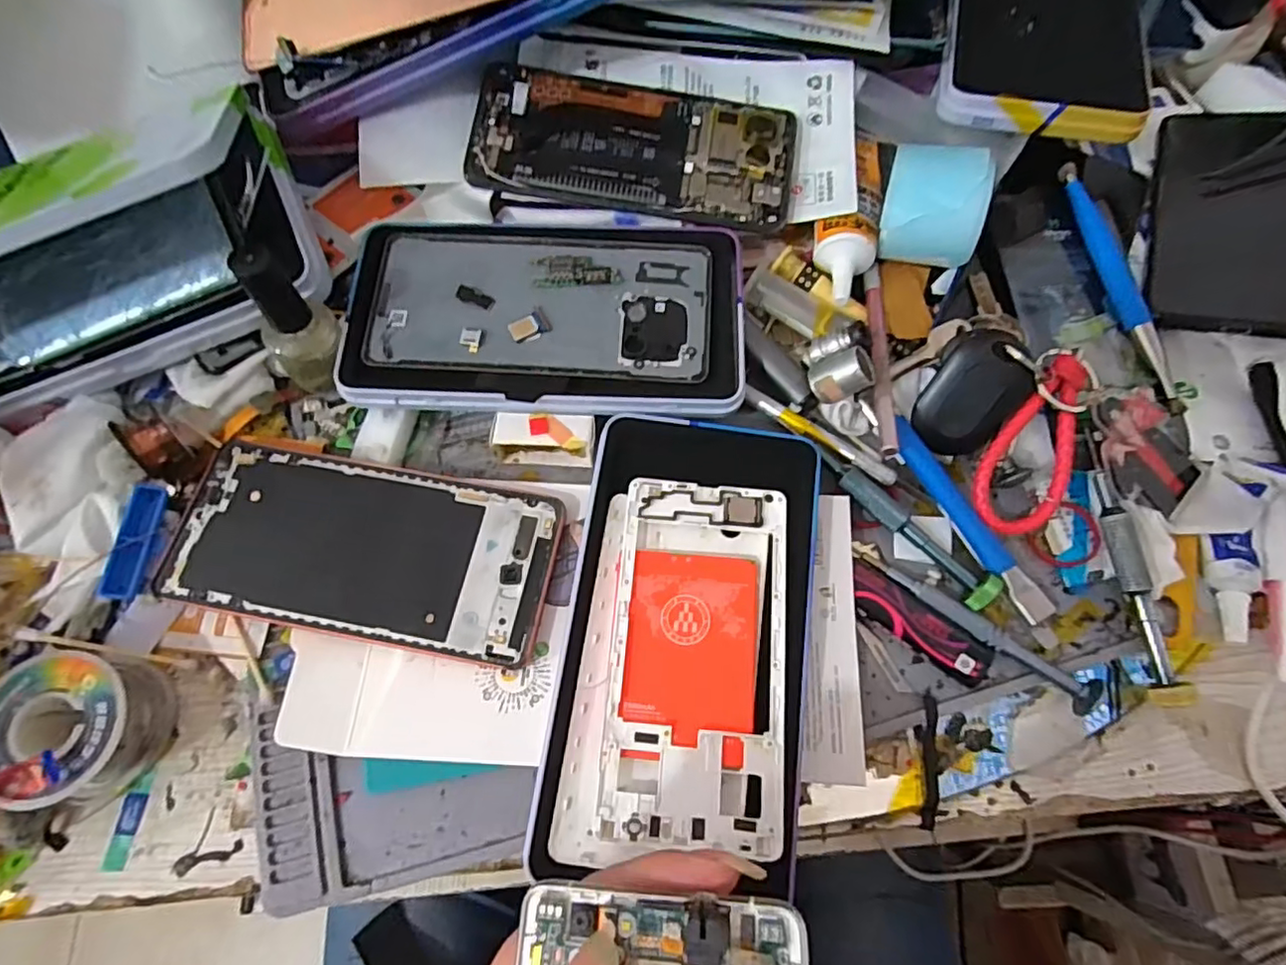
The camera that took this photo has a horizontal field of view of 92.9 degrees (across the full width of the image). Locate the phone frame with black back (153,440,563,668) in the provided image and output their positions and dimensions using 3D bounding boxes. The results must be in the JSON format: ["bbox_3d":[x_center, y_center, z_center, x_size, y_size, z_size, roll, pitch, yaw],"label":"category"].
[{"bbox_3d":[-0.121,0.029,0.271,0.161,0.015,0.075,11,69,2],"label":"phone frame with black back"}]

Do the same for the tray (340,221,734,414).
[{"bbox_3d":[-0.048,-0.082,0.303,0.188,0.027,0.110,3,69,-1],"label":"tray"}]

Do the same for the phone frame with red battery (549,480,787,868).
[{"bbox_3d":[0.015,0.071,0.248,0.081,0.012,0.144,5,69,0],"label":"phone frame with red battery"}]

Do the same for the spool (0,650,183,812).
[{"bbox_3d":[-0.222,0.096,0.240,0.051,0.034,0.053,1,69,-2],"label":"spool"}]

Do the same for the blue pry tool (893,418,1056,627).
[{"bbox_3d":[0.148,0.016,0.280,0.012,0.009,0.105,-29,72,-12],"label":"blue pry tool"}]

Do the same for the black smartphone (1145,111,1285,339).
[{"bbox_3d":[0.297,-0.132,0.303,0.068,0.010,0.138,6,69,36],"label":"black smartphone"}]

